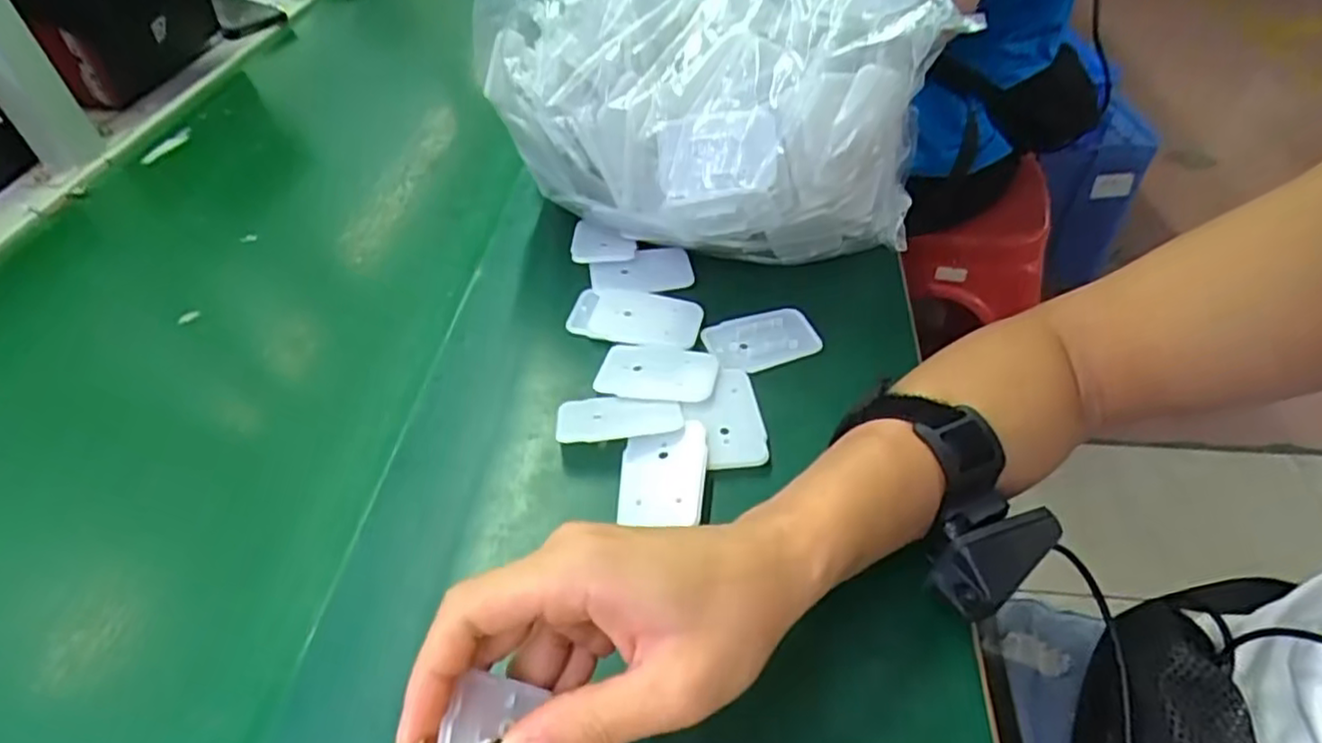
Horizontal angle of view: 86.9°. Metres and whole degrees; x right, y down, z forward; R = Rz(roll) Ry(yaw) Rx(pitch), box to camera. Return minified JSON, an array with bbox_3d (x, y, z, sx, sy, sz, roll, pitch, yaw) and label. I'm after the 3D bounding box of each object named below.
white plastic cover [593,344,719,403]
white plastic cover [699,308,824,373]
[{"bbox_3d":[-0.002,-0.001,0.408,0.068,0.004,0.044,10,47,11],"label":"white plastic cover"},{"bbox_3d":[0.064,-0.020,0.434,0.068,0.005,0.041,-15,54,-12],"label":"white plastic cover"}]

